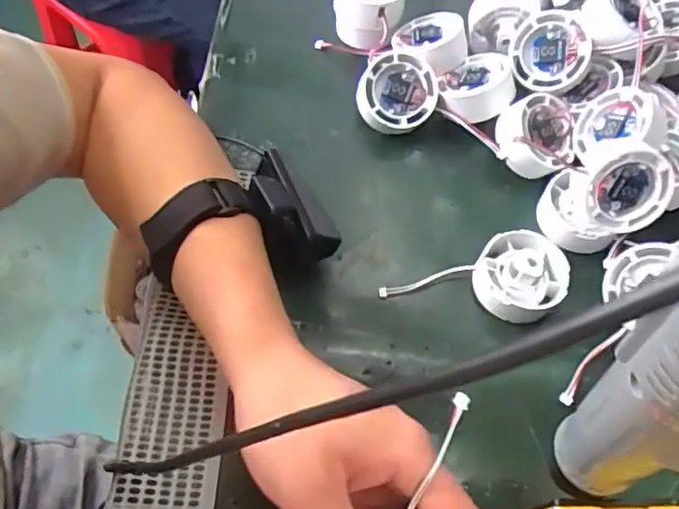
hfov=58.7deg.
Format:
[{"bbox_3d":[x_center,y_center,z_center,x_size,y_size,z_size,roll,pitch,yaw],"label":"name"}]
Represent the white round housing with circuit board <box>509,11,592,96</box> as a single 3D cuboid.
[{"bbox_3d":[0.150,-0.145,0.430,0.054,0.028,0.057,2,97,19],"label":"white round housing with circuit board"}]

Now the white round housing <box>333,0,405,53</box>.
[{"bbox_3d":[0.023,-0.194,0.473,0.054,0.052,0.054,1,61,-2],"label":"white round housing"}]

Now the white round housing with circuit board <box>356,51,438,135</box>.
[{"bbox_3d":[0.041,-0.116,0.435,0.054,0.021,0.053,0,92,-4],"label":"white round housing with circuit board"}]

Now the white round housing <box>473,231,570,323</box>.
[{"bbox_3d":[0.113,0.010,0.372,0.055,0.026,0.055,1,61,-2],"label":"white round housing"}]

